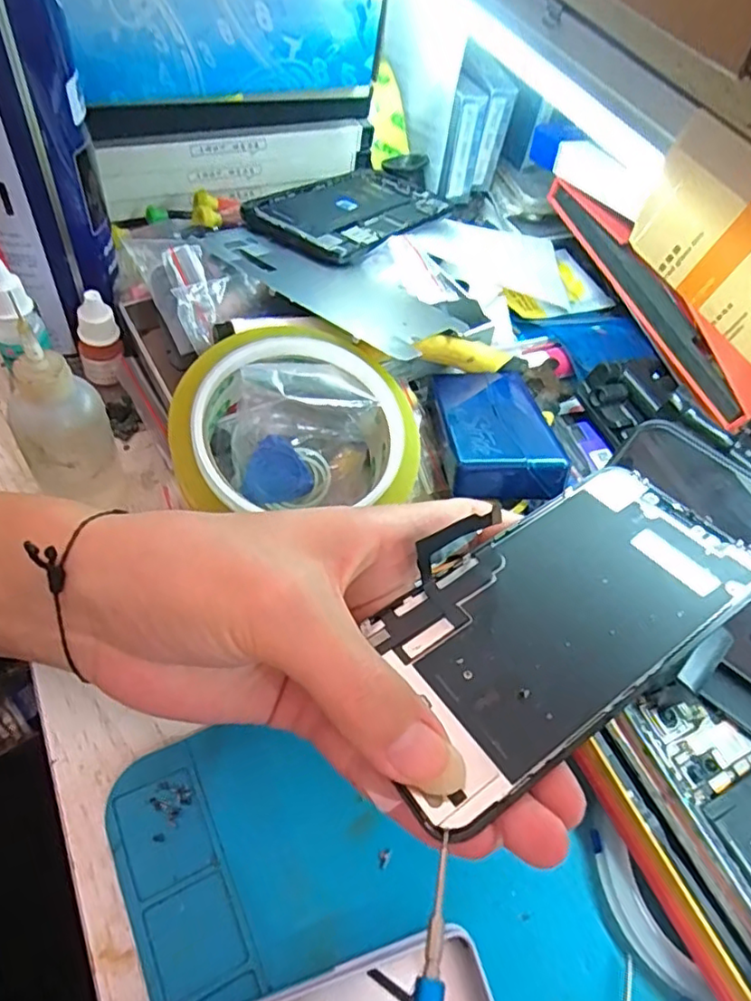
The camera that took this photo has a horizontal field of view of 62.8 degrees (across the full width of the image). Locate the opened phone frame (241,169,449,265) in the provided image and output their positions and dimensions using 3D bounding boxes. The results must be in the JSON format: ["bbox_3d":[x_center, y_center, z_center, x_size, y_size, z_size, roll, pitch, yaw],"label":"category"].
[{"bbox_3d":[-0.010,-0.177,0.376,0.074,0.009,0.150,30,44,13],"label":"opened phone frame"}]

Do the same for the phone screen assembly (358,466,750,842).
[{"bbox_3d":[0.059,0.033,0.201,0.136,0.009,0.071,-29,52,-20],"label":"phone screen assembly"}]

